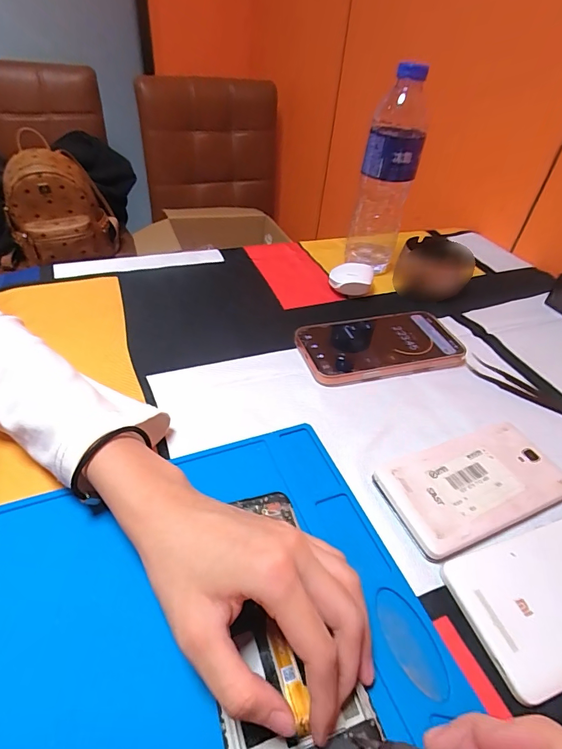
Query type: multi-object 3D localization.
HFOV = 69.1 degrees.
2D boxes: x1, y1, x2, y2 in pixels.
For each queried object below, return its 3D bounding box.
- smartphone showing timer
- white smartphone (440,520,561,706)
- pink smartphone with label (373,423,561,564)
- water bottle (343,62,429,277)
[{"bbox_3d":[0.101,-0.030,0.422,0.164,0.016,0.086,-9,44,-17],"label":"smartphone showing timer"},{"bbox_3d":[0.181,0.133,0.253,0.150,0.008,0.074,-9,44,-17],"label":"white smartphone"},{"bbox_3d":[0.145,0.082,0.301,0.140,0.011,0.071,-13,45,-20],"label":"pink smartphone with label"},{"bbox_3d":[0.129,-0.236,0.504,0.064,0.227,0.066,12,42,7],"label":"water bottle"}]

